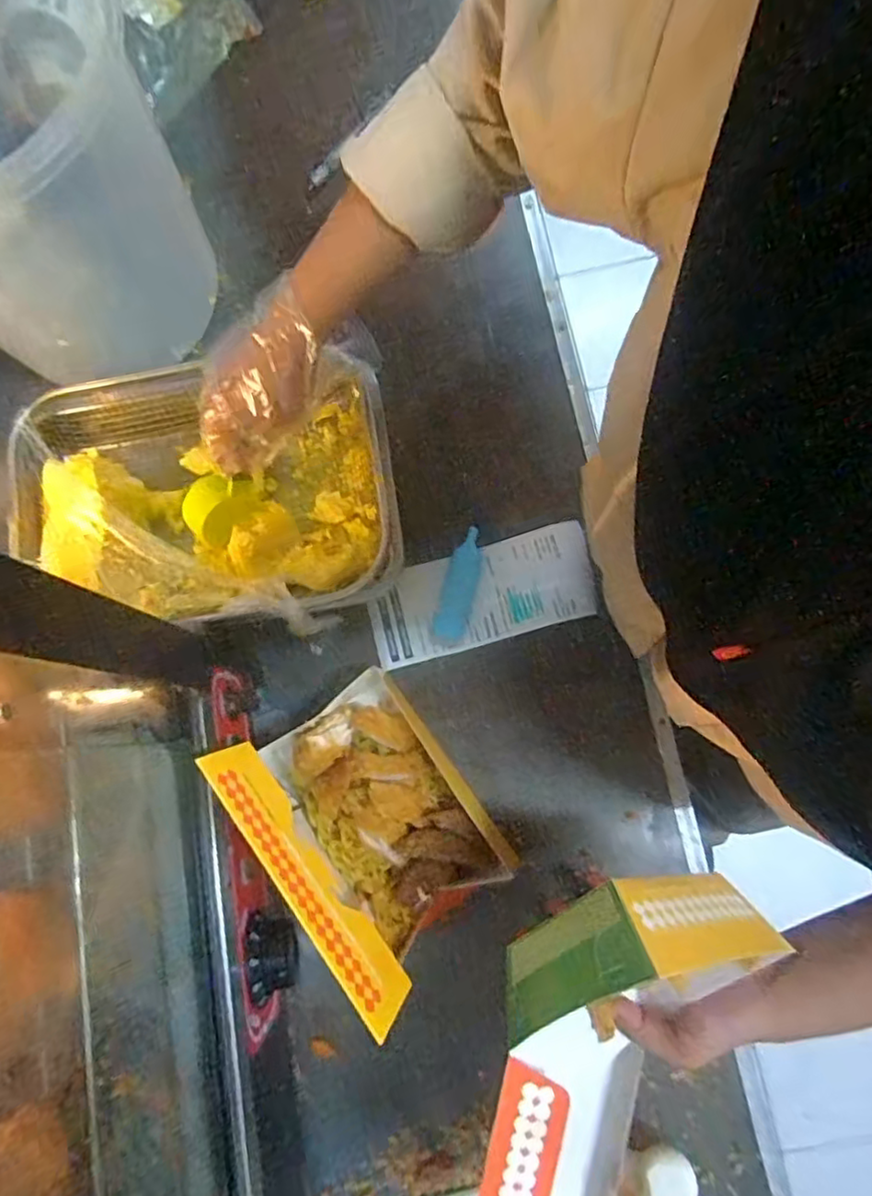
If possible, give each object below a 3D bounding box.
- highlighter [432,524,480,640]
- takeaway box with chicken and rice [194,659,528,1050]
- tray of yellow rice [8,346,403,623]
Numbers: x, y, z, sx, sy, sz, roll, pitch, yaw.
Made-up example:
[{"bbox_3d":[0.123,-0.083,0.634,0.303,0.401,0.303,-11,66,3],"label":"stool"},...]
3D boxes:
[{"bbox_3d":[0.020,-0.012,0.519,0.026,0.012,0.093,16,80,6],"label":"highlighter"},{"bbox_3d":[-0.040,0.146,0.408,0.111,0.159,0.171,-33,79,-4],"label":"takeaway box with chicken and rice"},{"bbox_3d":[-0.183,-0.081,0.510,0.291,0.068,0.211,-6,78,-1],"label":"tray of yellow rice"}]

